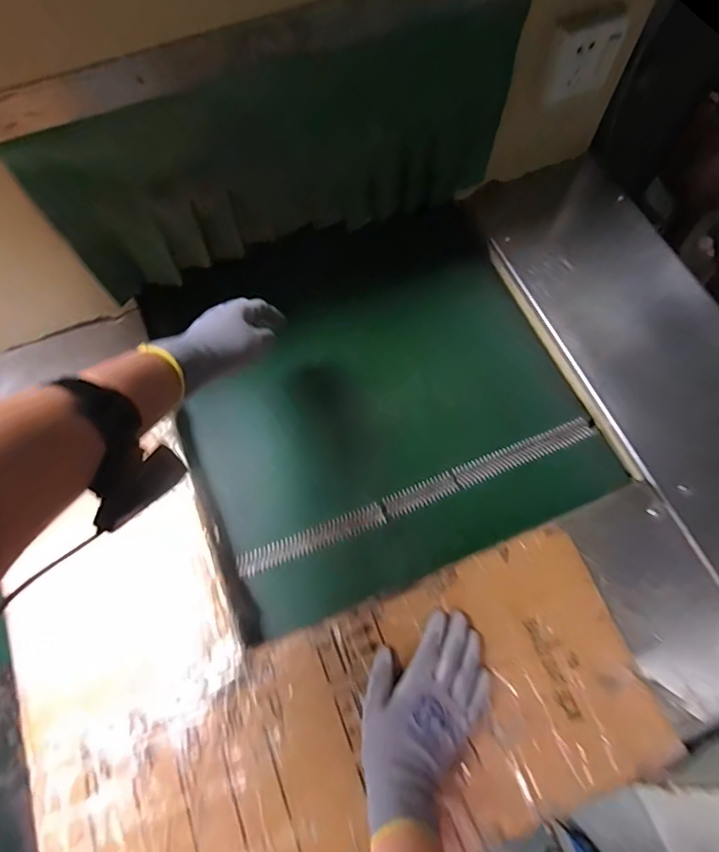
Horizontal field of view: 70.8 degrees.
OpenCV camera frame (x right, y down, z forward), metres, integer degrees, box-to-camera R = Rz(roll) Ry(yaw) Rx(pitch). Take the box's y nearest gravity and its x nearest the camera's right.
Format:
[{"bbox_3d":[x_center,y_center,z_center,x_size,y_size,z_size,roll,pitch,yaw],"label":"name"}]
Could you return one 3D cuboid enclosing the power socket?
[{"bbox_3d":[0.279,-0.443,0.615,0.100,0.079,0.014,-26,69,-9],"label":"power socket"}]

